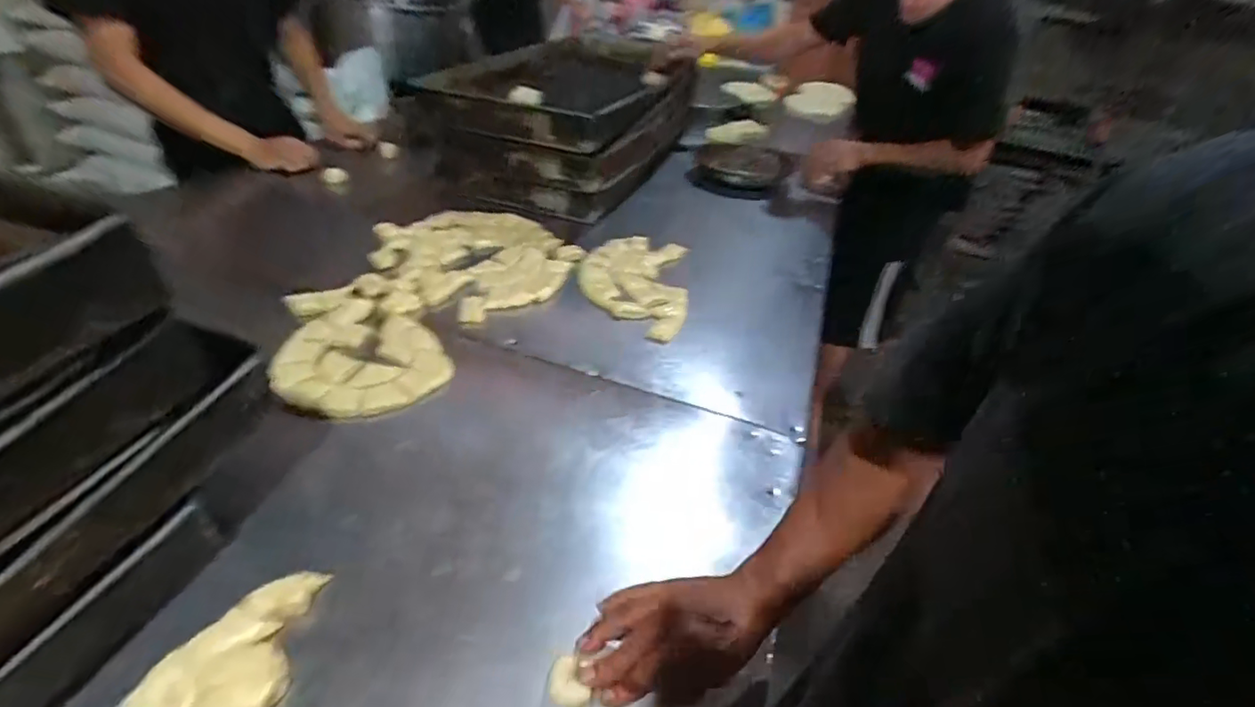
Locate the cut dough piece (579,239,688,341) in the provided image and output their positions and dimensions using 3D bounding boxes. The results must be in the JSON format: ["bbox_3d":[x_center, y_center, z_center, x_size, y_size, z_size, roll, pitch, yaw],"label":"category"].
[{"bbox_3d":[0.011,-0.114,0.909,0.169,0.017,0.274,6,38,-4],"label":"cut dough piece"}]

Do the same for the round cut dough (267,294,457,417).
[{"bbox_3d":[-0.330,0.007,0.703,0.206,0.027,0.190,5,38,-4],"label":"round cut dough"}]

